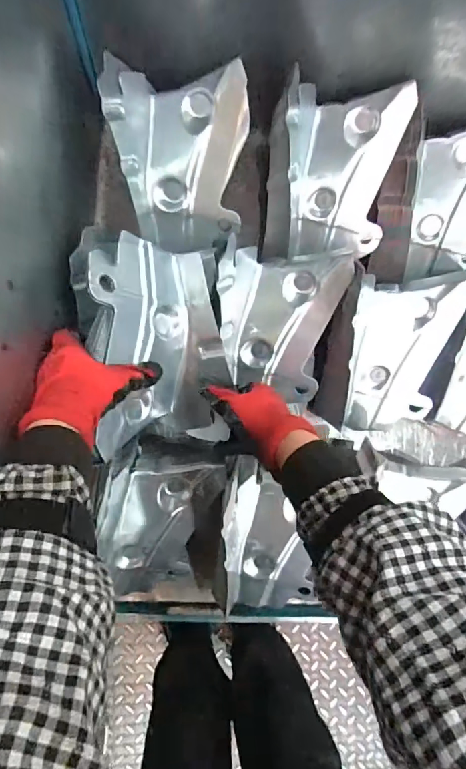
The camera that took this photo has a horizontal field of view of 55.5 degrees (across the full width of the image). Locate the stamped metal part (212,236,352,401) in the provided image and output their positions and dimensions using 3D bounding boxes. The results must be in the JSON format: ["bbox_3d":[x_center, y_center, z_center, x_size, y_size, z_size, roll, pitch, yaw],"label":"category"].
[{"bbox_3d":[0.046,-0.063,0.491,0.132,0.062,0.174,13,108,3],"label":"stamped metal part"}]

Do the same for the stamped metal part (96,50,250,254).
[{"bbox_3d":[-0.060,-0.247,0.495,0.141,0.088,0.188,6,113,0],"label":"stamped metal part"}]

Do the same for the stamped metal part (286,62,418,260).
[{"bbox_3d":[0.118,-0.238,0.504,0.133,0.054,0.184,6,114,-3],"label":"stamped metal part"}]

